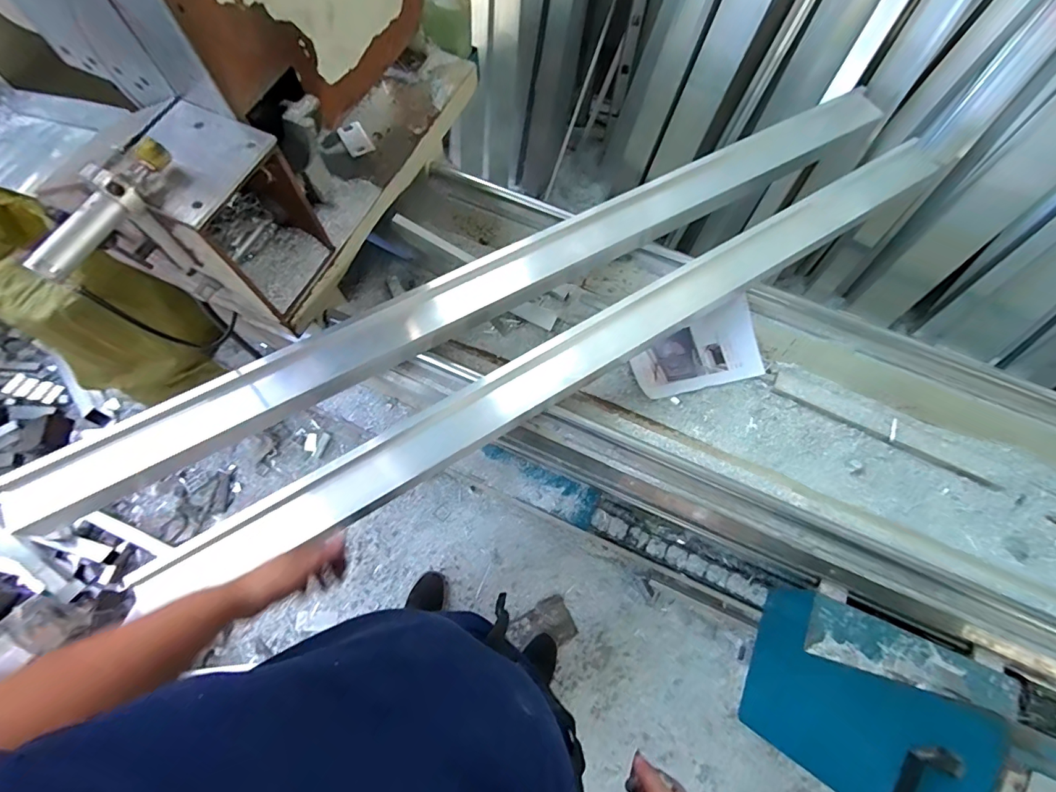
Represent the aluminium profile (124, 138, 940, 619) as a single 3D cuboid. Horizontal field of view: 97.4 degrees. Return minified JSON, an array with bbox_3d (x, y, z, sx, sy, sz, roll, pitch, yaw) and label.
[{"bbox_3d":[0.192,-0.131,0.897,1.657,0.062,0.103,-30,72,-12],"label":"aluminium profile"}]

